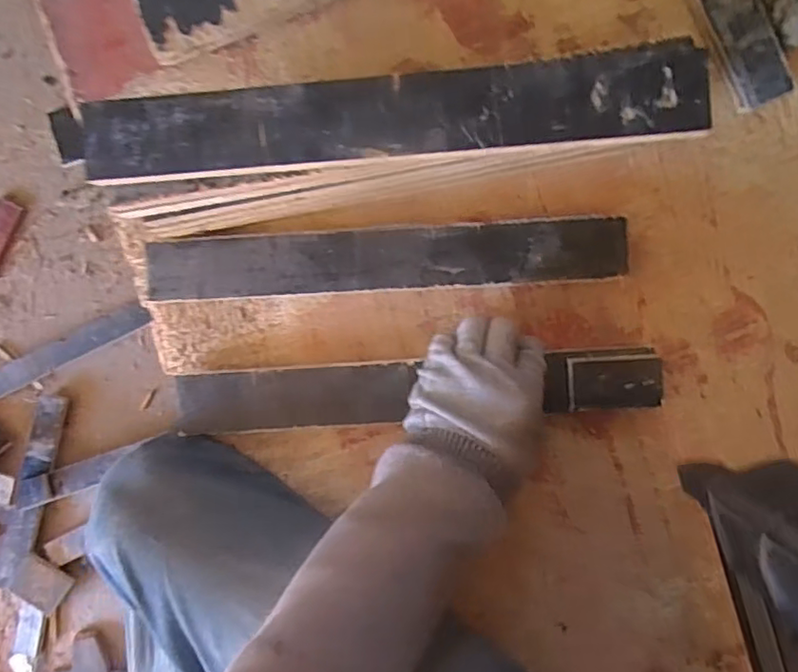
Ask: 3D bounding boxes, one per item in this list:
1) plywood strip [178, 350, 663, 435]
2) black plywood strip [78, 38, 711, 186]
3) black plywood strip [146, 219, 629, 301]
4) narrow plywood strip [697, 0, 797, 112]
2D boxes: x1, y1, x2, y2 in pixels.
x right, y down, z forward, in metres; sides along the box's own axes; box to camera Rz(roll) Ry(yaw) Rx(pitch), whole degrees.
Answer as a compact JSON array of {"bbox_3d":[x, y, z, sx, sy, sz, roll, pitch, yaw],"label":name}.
[{"bbox_3d":[0.011,0.043,0.461,0.366,0.016,0.046,-4,95,4],"label":"plywood strip"},{"bbox_3d":[-0.007,-0.130,0.352,0.362,0.007,0.049,-4,90,1],"label":"black plywood strip"},{"bbox_3d":[-0.014,-0.059,0.466,0.365,0.021,0.047,-2,90,1],"label":"black plywood strip"},{"bbox_3d":[0.243,-0.249,0.442,0.042,0.013,0.160,-26,89,1],"label":"narrow plywood strip"}]

